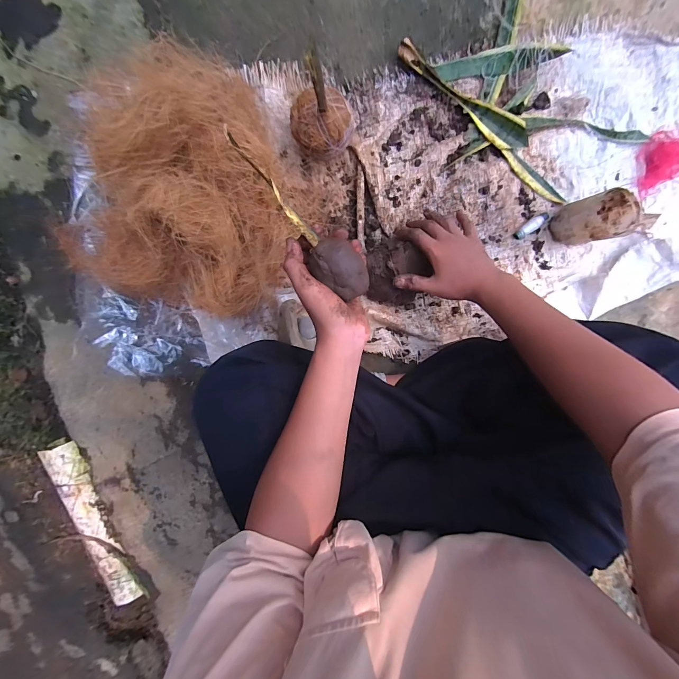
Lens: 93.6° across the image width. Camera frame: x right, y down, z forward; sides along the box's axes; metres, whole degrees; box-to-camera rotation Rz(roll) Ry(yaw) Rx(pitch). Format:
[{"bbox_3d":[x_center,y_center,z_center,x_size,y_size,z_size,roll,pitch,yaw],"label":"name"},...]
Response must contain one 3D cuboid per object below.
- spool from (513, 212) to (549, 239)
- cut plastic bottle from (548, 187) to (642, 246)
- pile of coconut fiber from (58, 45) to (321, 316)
[{"bbox_3d":[0.324,-0.192,0.534,0.062,0.016,0.017,-35,97,5],"label":"spool"},{"bbox_3d":[0.389,-0.186,0.498,0.065,0.095,0.066,0,99,0],"label":"cut plastic bottle"},{"bbox_3d":[-0.210,-0.182,0.447,0.305,0.185,0.348,44,96,-6],"label":"pile of coconut fiber"}]

